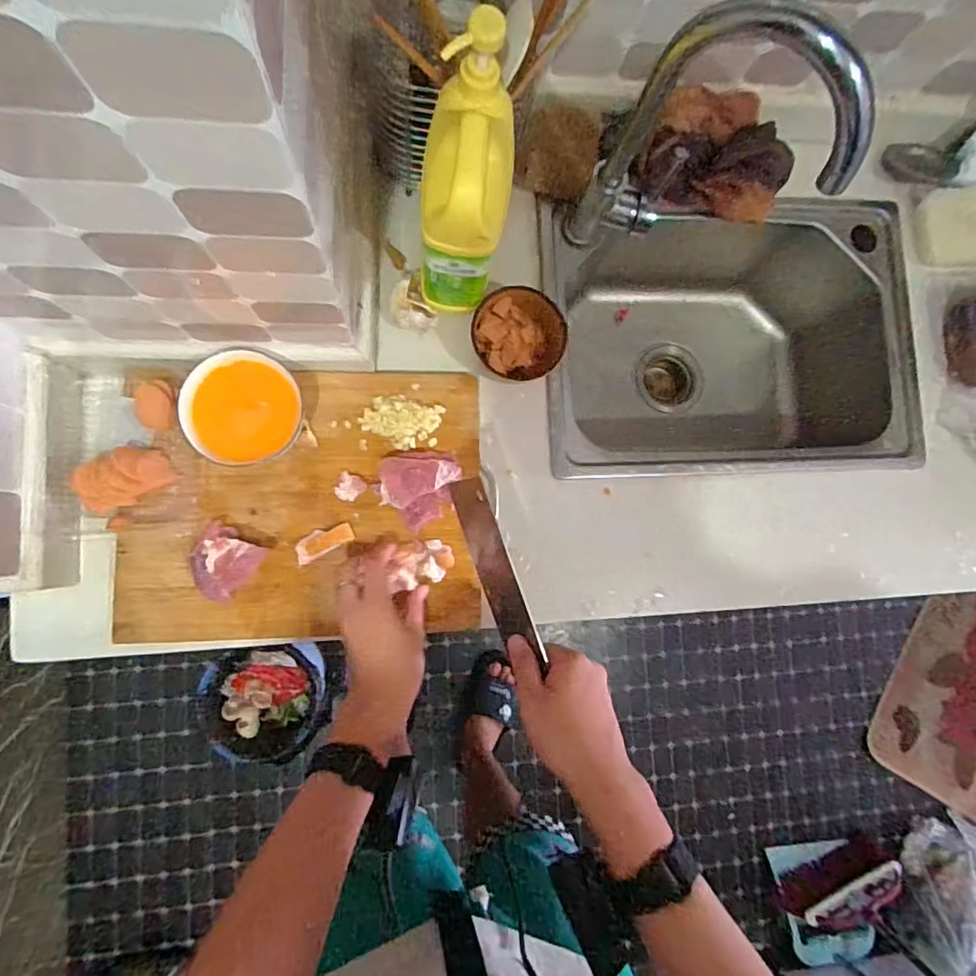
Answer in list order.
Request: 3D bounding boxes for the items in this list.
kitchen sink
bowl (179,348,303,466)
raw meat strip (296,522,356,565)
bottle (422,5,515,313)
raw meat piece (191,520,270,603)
[{"bbox_3d":[0.291,-0.178,0.775,0.470,0.222,0.332,-2,86,-7],"label":"kitchen sink"},{"bbox_3d":[-0.240,-0.076,0.553,0.102,0.055,0.105,1,85,-7],"label":"bowl"},{"bbox_3d":[-0.169,0.054,0.574,0.060,0.014,0.024,-28,89,-8],"label":"raw meat strip"},{"bbox_3d":[-0.019,-0.266,0.500,0.069,0.216,0.136,8,84,-6],"label":"bottle"},{"bbox_3d":[-0.261,0.076,0.547,0.060,0.042,0.065,29,83,-4],"label":"raw meat piece"}]

